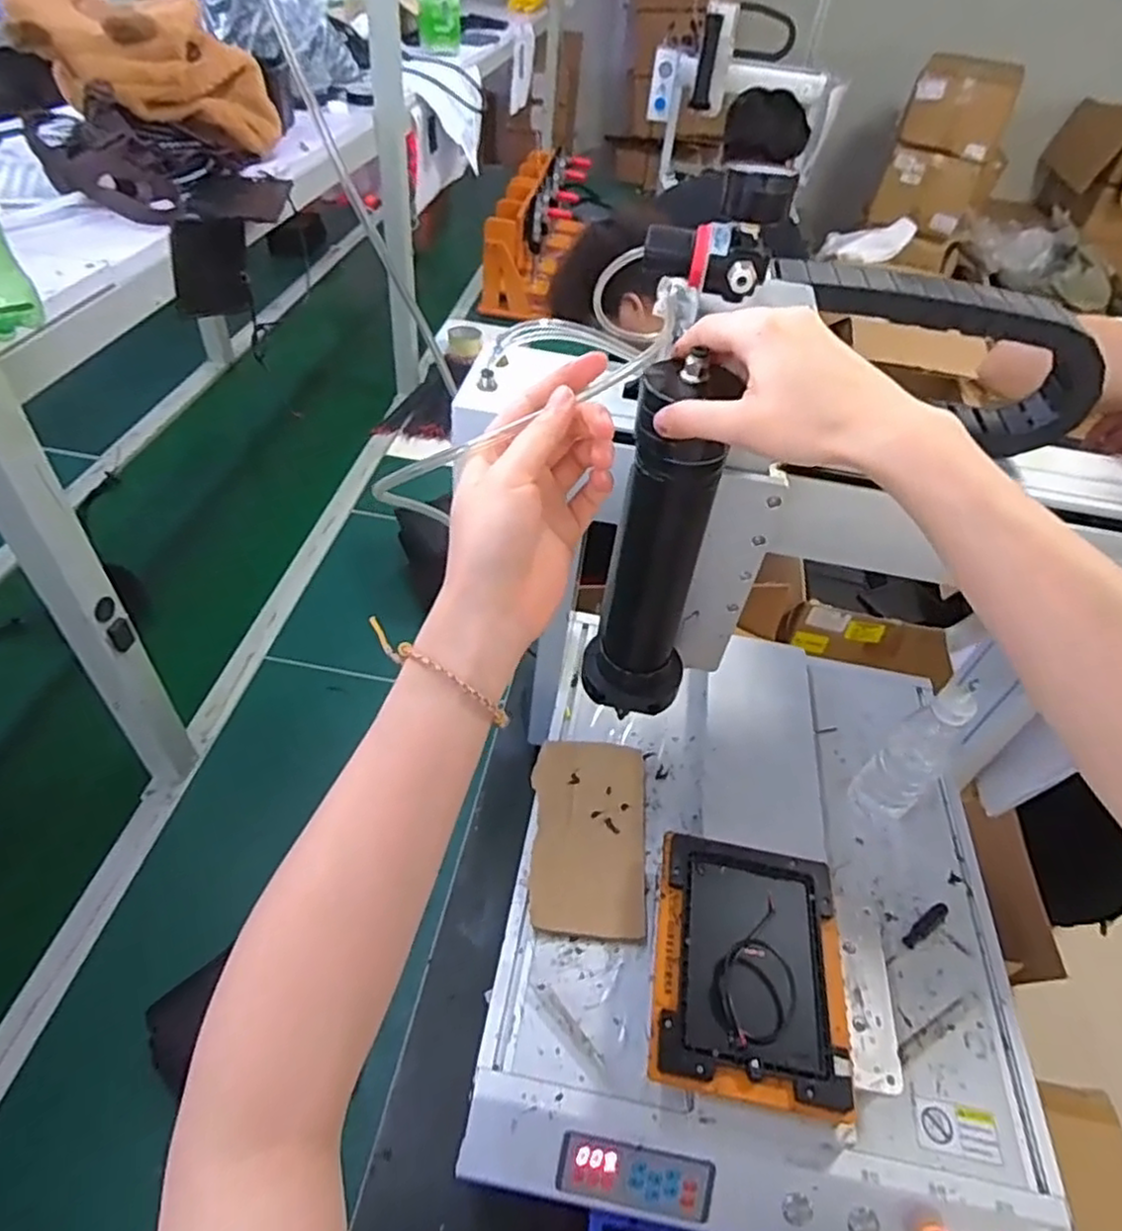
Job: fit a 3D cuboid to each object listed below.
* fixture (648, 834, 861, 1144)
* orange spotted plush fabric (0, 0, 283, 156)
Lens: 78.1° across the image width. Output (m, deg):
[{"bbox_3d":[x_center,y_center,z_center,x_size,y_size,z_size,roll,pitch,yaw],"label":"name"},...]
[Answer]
[{"bbox_3d":[0.156,0.284,0.571,0.154,0.018,0.195,10,46,2],"label":"fixture"},{"bbox_3d":[-0.507,-0.661,0.838,0.250,0.140,0.161,8,46,0],"label":"orange spotted plush fabric"}]

